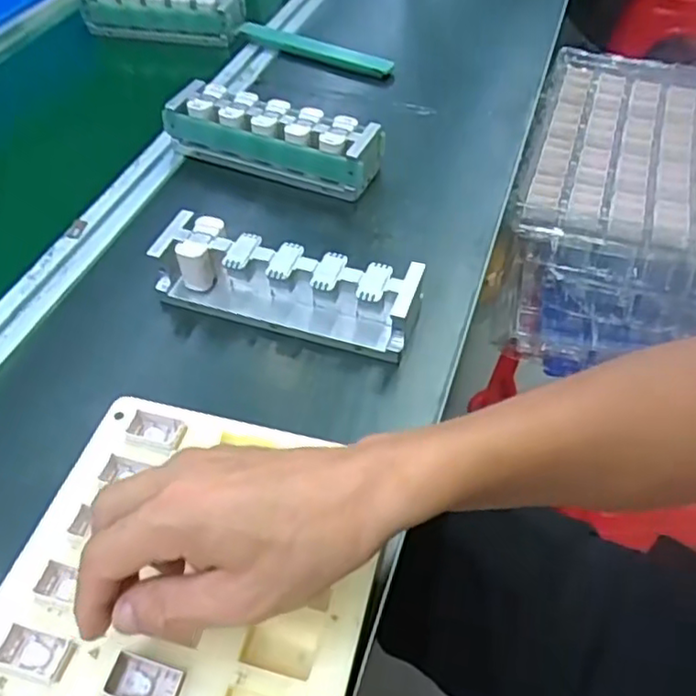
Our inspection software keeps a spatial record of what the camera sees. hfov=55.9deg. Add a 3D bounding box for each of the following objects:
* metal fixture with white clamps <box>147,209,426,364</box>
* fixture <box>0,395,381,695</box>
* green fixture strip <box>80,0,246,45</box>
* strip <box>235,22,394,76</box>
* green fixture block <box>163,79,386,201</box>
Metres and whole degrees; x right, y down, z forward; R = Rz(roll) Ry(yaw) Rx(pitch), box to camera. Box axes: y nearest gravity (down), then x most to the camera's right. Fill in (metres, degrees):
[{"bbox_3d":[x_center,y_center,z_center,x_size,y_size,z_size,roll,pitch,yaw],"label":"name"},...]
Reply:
[{"bbox_3d":[-0.044,-0.047,0.472,0.189,0.049,0.064,13,50,10],"label":"metal fixture with white clamps"},{"bbox_3d":[-0.082,0.119,0.329,0.180,0.012,0.196,12,50,9],"label":"fixture"},{"bbox_3d":[-0.223,-0.412,0.806,0.202,0.058,0.045,12,50,9],"label":"green fixture strip"},{"bbox_3d":[-0.039,-0.336,0.741,0.201,0.020,0.019,25,53,20],"label":"strip"},{"bbox_3d":[-0.069,-0.187,0.590,0.193,0.050,0.054,17,51,14],"label":"green fixture block"}]

